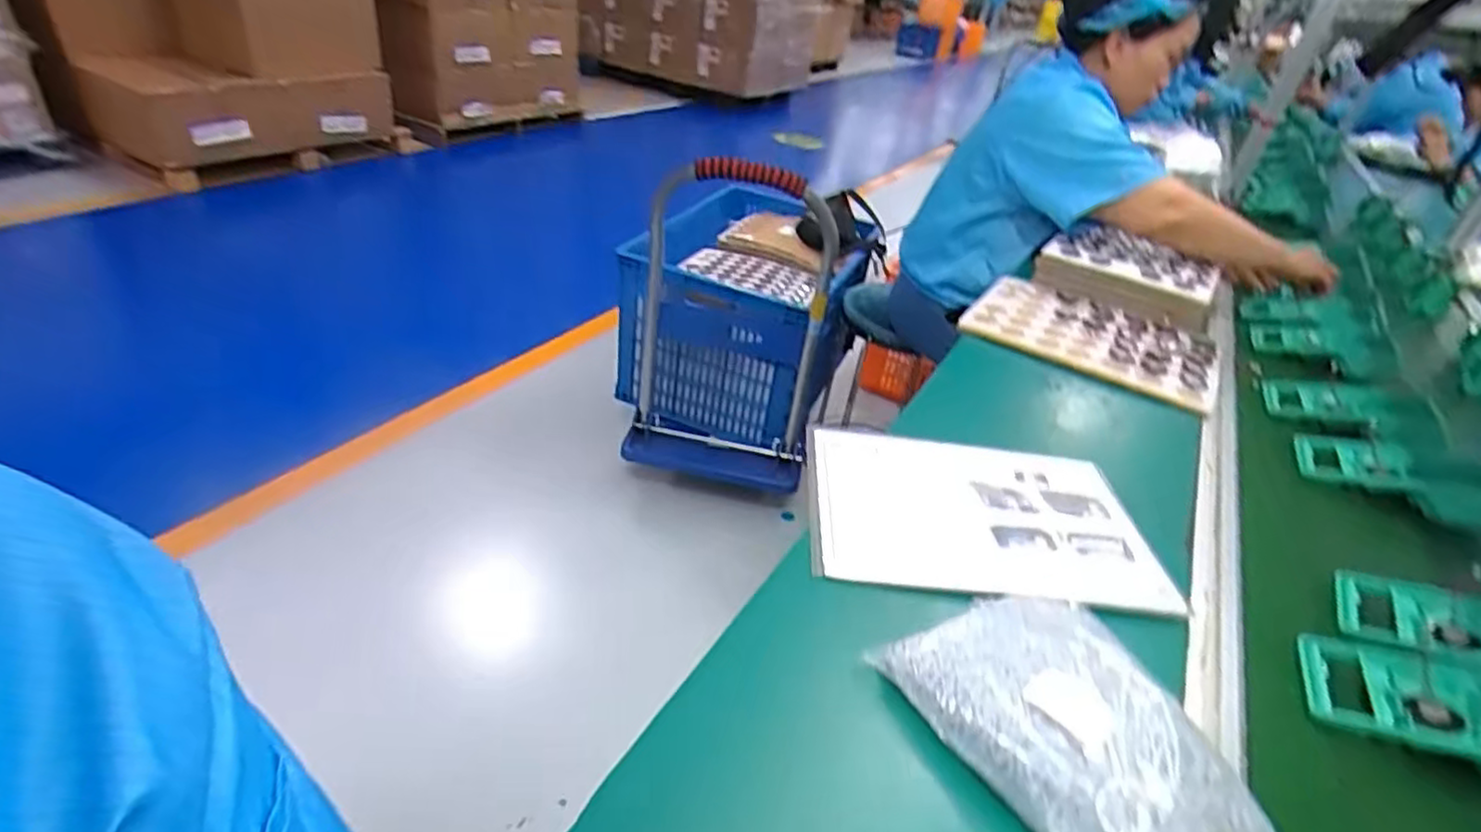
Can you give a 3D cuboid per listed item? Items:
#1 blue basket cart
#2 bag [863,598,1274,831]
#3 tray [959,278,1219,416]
[{"bbox_3d":[-0.040,-0.325,1.737,0.477,0.699,0.806,6,35,-4],"label":"blue basket cart"},{"bbox_3d":[0.224,0.194,0.463,0.174,0.054,0.213,-15,41,-31],"label":"bag"},{"bbox_3d":[0.503,-0.115,1.012,0.325,0.014,0.233,27,39,25],"label":"tray"}]

